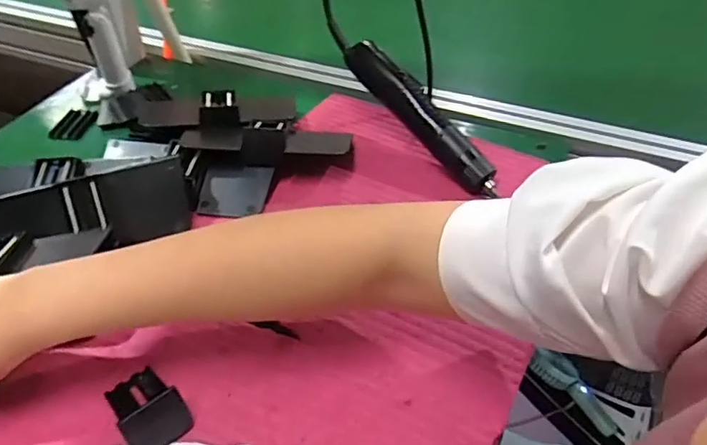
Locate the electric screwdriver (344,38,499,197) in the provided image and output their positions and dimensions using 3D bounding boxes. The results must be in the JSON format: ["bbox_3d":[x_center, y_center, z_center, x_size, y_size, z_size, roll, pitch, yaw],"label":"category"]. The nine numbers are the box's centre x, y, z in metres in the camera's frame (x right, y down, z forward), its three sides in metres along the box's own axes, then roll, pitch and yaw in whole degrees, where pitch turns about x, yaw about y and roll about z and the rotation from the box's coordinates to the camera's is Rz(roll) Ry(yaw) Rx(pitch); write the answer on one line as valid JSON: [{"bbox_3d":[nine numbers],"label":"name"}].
[{"bbox_3d":[0.066,-0.109,0.550,0.029,0.032,0.208,-31,70,-26],"label":"electric screwdriver"}]

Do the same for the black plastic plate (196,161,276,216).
[{"bbox_3d":[-0.112,-0.031,0.522,0.061,0.005,0.057,8,60,1],"label":"black plastic plate"}]

